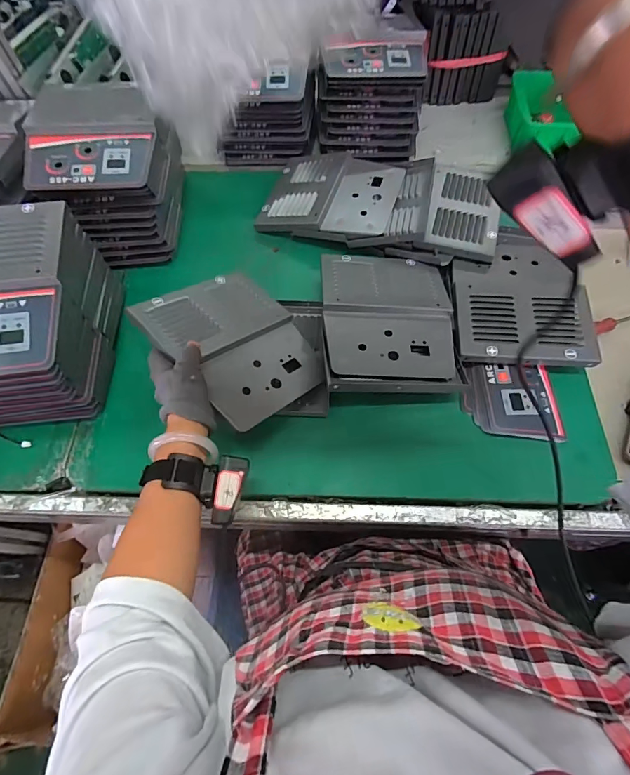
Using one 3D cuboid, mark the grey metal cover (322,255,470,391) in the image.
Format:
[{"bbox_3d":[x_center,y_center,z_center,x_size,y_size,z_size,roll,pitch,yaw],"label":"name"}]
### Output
[{"bbox_3d":[0.102,-0.104,0.557,0.178,0.030,0.233,-3,64,0],"label":"grey metal cover"}]

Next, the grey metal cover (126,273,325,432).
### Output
[{"bbox_3d":[-0.100,-0.061,0.521,0.179,0.022,0.209,-32,78,-34],"label":"grey metal cover"}]

